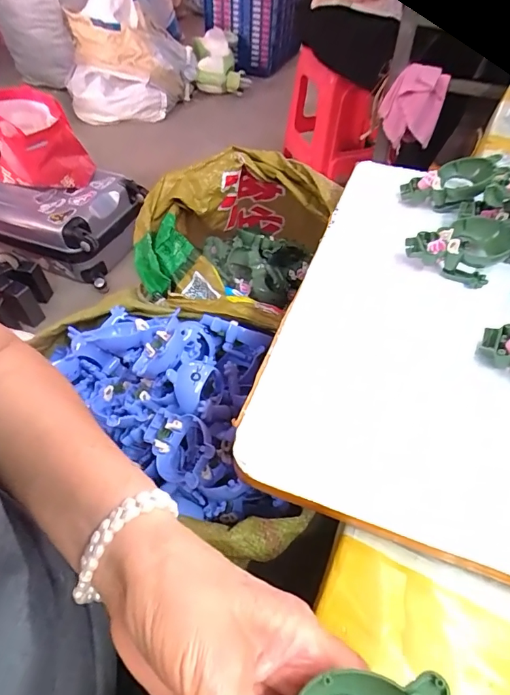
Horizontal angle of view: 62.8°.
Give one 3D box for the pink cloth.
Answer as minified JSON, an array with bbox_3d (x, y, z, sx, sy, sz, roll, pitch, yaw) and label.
[{"bbox_3d":[0.425,-0.650,1.139,0.156,0.200,0.092,11,52,9],"label":"pink cloth"}]

